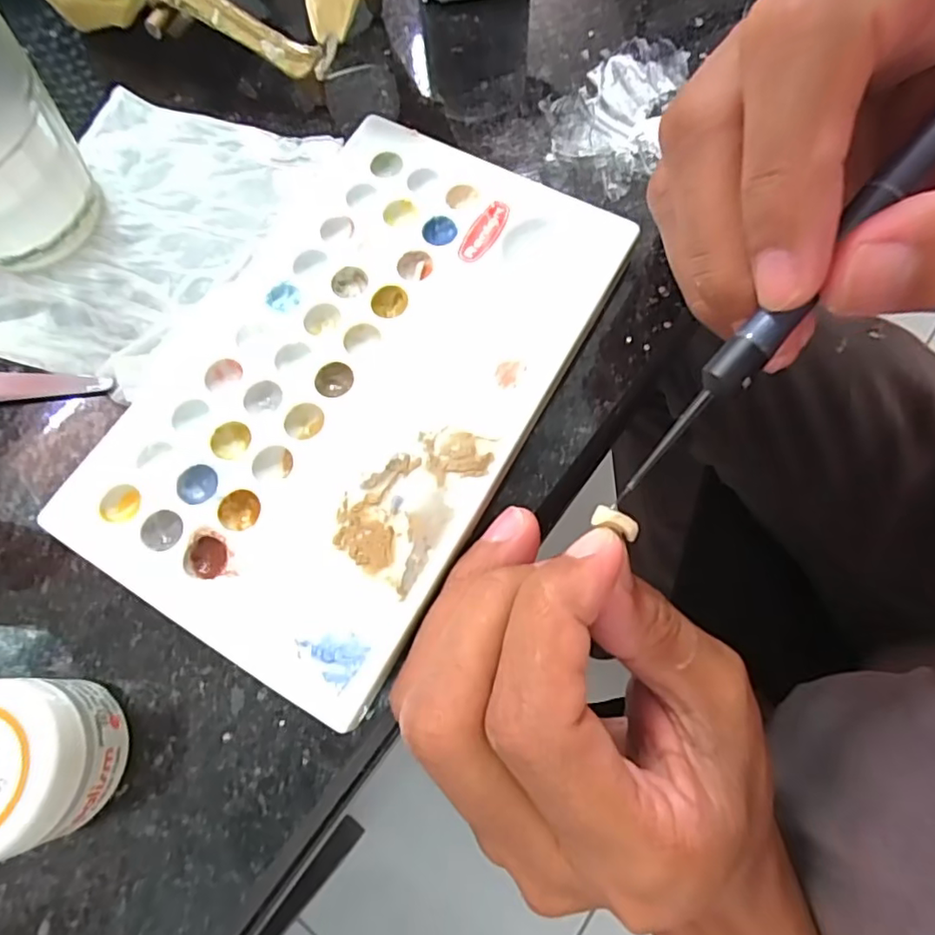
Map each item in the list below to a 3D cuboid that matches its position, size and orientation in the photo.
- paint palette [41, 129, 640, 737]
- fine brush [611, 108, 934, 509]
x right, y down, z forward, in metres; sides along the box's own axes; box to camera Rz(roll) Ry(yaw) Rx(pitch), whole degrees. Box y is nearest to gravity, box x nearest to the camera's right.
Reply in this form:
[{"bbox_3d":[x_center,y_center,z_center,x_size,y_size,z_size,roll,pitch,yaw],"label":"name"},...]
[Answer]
[{"bbox_3d":[-0.032,-0.027,0.162,0.102,0.011,0.152,28,74,11],"label":"paint palette"},{"bbox_3d":[0.081,-0.054,0.111,0.008,0.004,0.159,42,99,14],"label":"fine brush"}]

